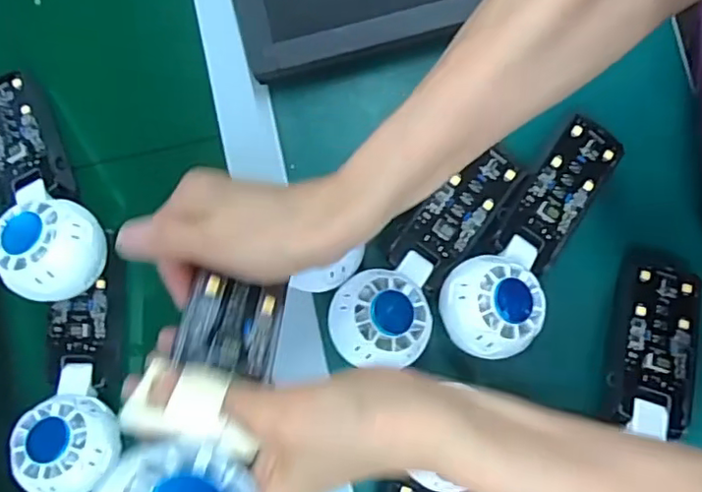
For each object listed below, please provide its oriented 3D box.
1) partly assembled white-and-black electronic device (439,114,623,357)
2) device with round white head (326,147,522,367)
[{"bbox_3d":[0.114,-0.010,0.381,0.058,0.031,0.170,29,81,7],"label":"partly assembled white-and-black electronic device"},{"bbox_3d":[0.048,0.001,0.383,0.059,0.034,0.164,32,81,7],"label":"device with round white head"}]

